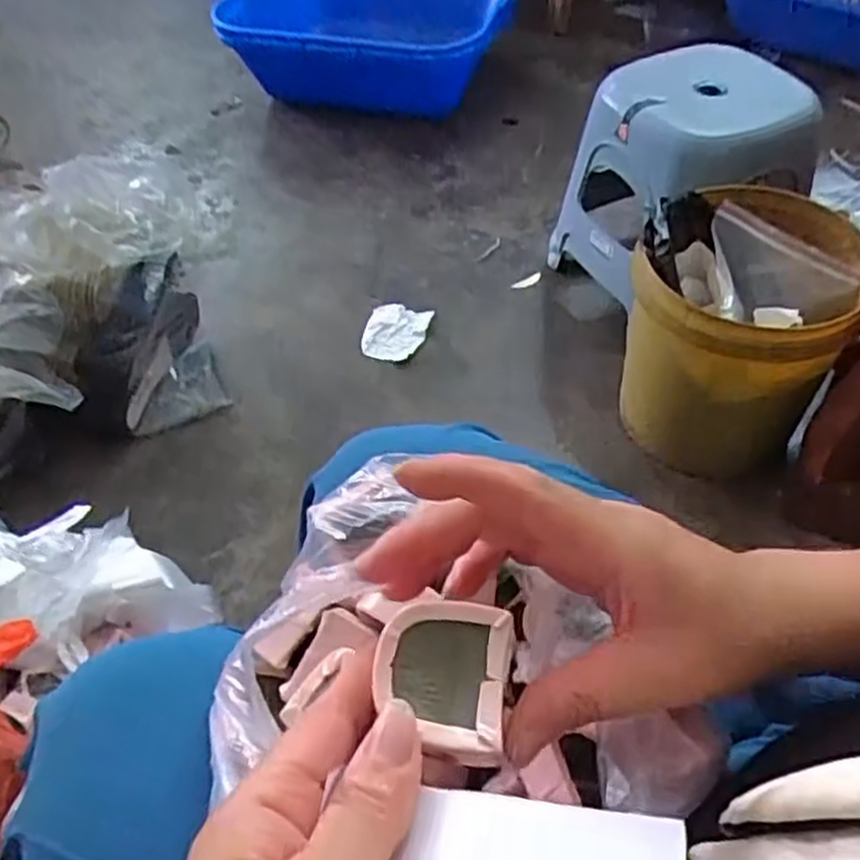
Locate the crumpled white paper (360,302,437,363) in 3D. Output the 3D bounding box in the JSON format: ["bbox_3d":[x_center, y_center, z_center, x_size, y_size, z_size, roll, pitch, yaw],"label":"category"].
[{"bbox_3d":[-0.057,-0.163,1.279,0.102,0.023,0.104,10,50,10],"label":"crumpled white paper"}]

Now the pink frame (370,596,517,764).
[{"bbox_3d":[0.004,0.076,0.243,0.040,0.009,0.047,7,50,8],"label":"pink frame"}]

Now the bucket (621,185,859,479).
[{"bbox_3d":[0.396,-0.119,1.033,0.251,0.285,0.265,26,55,22],"label":"bucket"}]

